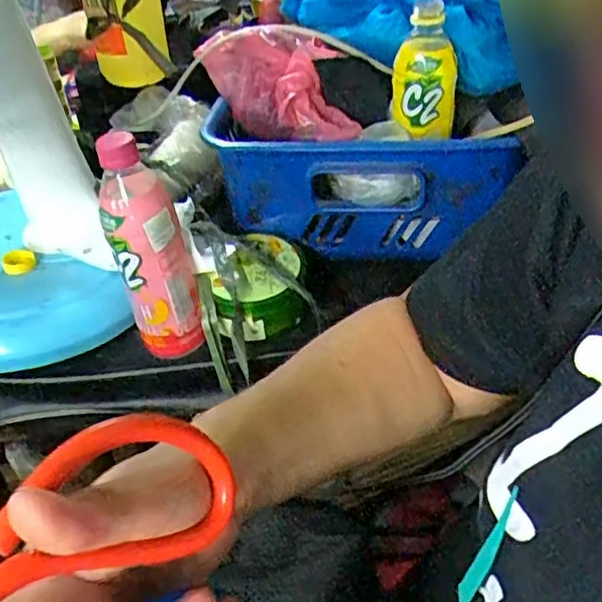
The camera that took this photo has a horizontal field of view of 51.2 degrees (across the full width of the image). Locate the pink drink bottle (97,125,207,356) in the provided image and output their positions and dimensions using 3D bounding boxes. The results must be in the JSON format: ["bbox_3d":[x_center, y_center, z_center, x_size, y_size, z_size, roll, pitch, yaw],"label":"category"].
[{"bbox_3d":[-0.130,-0.048,0.542,0.060,0.200,0.057,-13,40,-11],"label":"pink drink bottle"}]

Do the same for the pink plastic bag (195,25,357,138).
[{"bbox_3d":[-0.021,-0.227,0.636,0.102,0.077,0.203,-20,42,-19],"label":"pink plastic bag"}]

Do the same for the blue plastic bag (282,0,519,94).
[{"bbox_3d":[0.096,-0.313,0.661,0.117,0.091,0.299,-26,44,-25],"label":"blue plastic bag"}]

